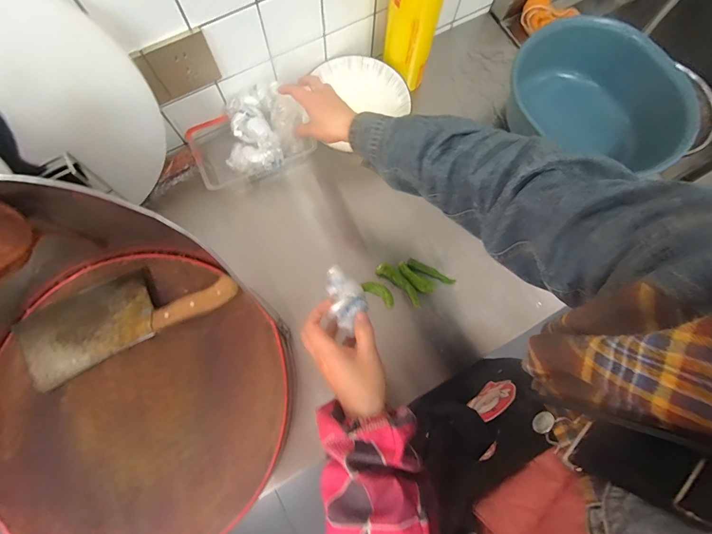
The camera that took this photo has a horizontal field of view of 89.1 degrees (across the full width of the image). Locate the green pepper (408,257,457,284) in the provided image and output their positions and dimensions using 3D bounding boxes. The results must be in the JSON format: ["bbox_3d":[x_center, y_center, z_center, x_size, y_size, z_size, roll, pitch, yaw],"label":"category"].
[{"bbox_3d":[0.132,0.010,0.636,0.090,0.018,0.017,22,77,4],"label":"green pepper"}]

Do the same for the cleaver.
[{"bbox_3d":[-0.331,0.063,0.522,0.316,0.034,0.112,-24,78,-7],"label":"cleaver"}]

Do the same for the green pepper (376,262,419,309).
[{"bbox_3d":[0.077,0.028,0.617,0.095,0.020,0.024,40,79,7],"label":"green pepper"}]

